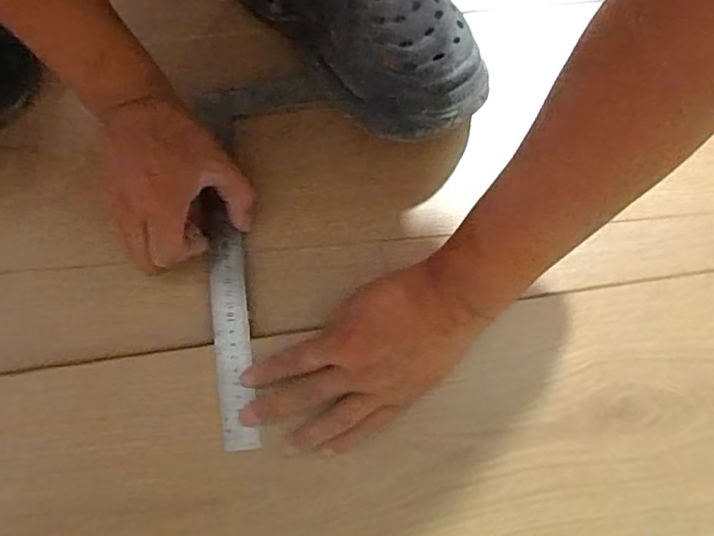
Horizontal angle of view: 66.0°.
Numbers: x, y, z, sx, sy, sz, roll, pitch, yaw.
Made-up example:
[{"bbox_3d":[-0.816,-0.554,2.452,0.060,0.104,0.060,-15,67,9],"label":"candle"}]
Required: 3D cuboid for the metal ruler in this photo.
[{"bbox_3d":[-0.100,0.038,0.431,0.028,0.006,0.197,-8,76,0],"label":"metal ruler"}]

